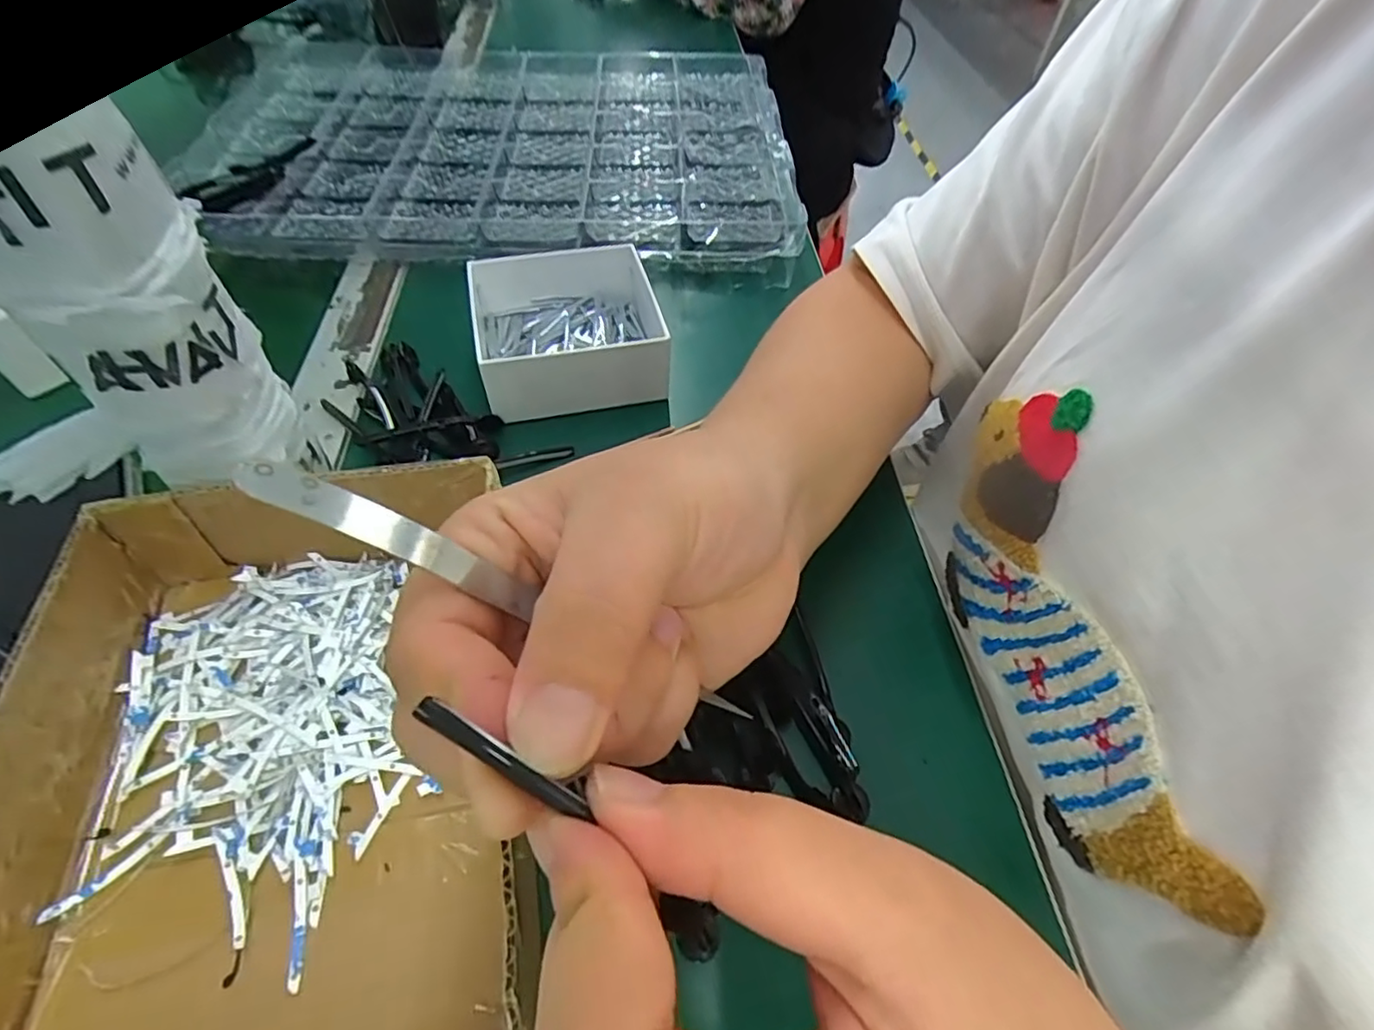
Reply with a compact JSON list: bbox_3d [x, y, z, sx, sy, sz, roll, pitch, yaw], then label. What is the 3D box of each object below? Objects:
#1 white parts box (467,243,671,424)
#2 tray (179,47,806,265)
[{"bbox_3d":[-0.070,-0.113,0.376,0.113,0.042,0.102,-10,55,-12],"label":"white parts box"},{"bbox_3d":[-0.150,-0.312,0.525,0.453,0.038,0.326,0,53,-5],"label":"tray"}]

